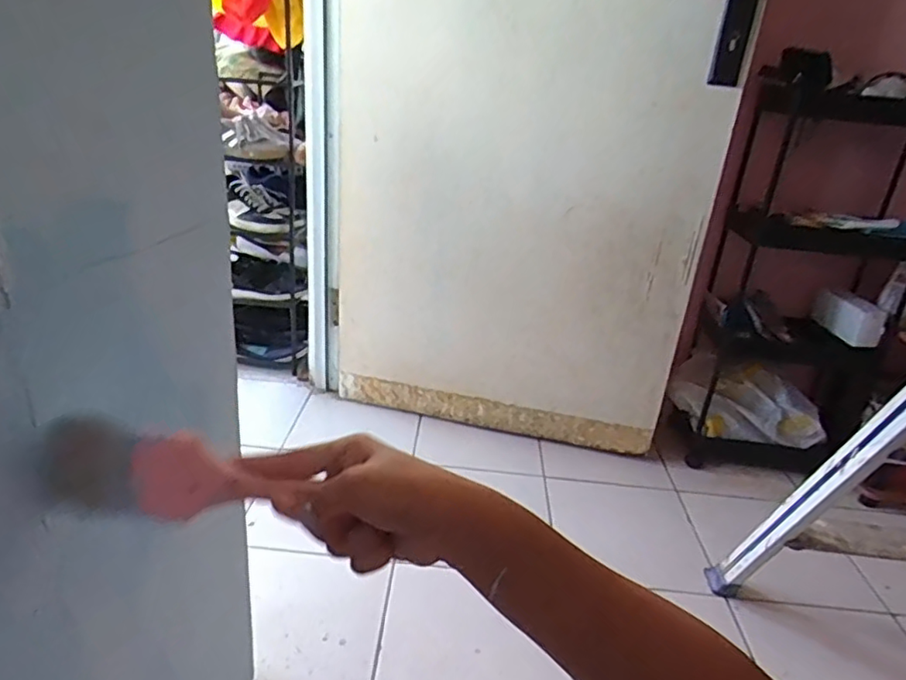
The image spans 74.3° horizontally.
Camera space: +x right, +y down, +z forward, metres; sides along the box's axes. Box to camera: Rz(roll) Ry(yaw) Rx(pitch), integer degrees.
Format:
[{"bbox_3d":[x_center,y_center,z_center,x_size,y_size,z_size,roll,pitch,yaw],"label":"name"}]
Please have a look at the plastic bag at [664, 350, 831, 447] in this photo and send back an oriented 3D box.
[{"bbox_3d":[0.701,0.147,1.427,0.358,0.161,0.095,10,26,9],"label":"plastic bag"}]

